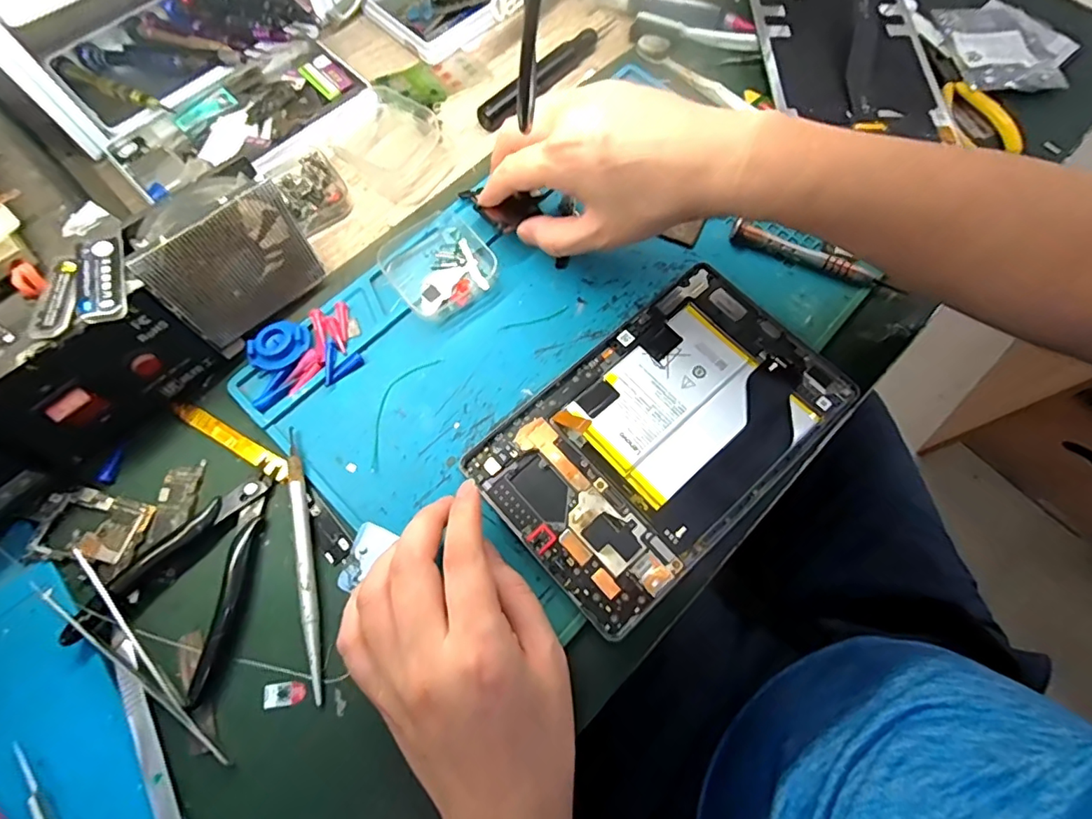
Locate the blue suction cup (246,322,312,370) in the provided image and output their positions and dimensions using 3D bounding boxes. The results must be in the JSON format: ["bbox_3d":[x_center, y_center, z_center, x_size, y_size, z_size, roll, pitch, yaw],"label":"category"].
[{"bbox_3d":[-0.162,-0.039,0.324,0.038,0.006,0.026,-31,74,-10],"label":"blue suction cup"}]

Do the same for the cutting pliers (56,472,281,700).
[{"bbox_3d":[-0.184,0.080,0.278,0.070,0.018,0.107,21,72,7],"label":"cutting pliers"}]

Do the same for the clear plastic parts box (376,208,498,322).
[{"bbox_3d":[-0.071,-0.096,0.346,0.062,0.014,0.071,-36,75,-12],"label":"clear plastic parts box"}]

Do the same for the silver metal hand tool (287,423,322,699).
[{"bbox_3d":[-0.129,0.078,0.285,0.008,0.009,0.141,-13,71,-5],"label":"silver metal hand tool"}]

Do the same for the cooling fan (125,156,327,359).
[{"bbox_3d":[-0.177,-0.085,0.302,0.028,0.082,0.082,40,75,13],"label":"cooling fan"}]

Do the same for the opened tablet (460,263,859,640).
[{"bbox_3d":[0.068,0.011,0.309,0.203,0.007,0.127,-40,75,-13],"label":"opened tablet"}]

